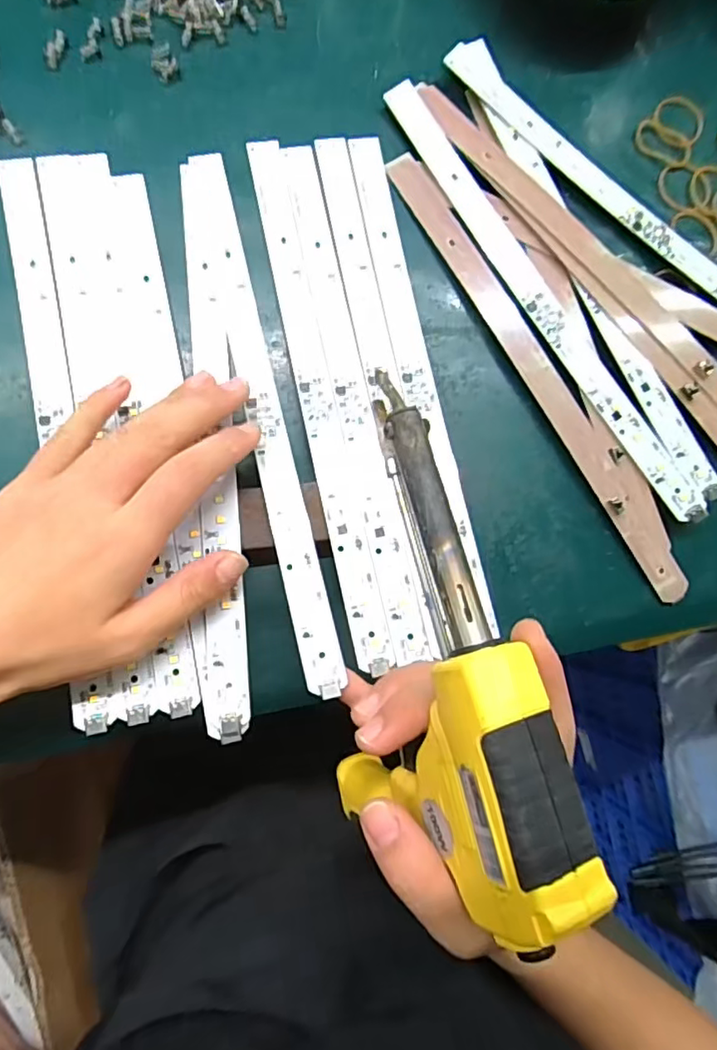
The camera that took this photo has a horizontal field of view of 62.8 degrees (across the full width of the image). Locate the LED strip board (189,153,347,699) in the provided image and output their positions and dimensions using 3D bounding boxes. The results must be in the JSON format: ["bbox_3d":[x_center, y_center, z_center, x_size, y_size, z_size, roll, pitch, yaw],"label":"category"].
[{"bbox_3d":[-0.048,-0.060,0.288,0.017,0.009,0.282,-13,77,-8],"label":"LED strip board"}]

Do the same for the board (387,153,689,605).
[{"bbox_3d":[0.100,-0.085,0.321,0.026,0.008,0.278,-32,88,-9],"label":"board"}]

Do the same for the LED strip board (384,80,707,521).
[{"bbox_3d":[0.101,-0.124,0.324,0.022,0.005,0.282,-34,87,-1],"label":"LED strip board"}]

